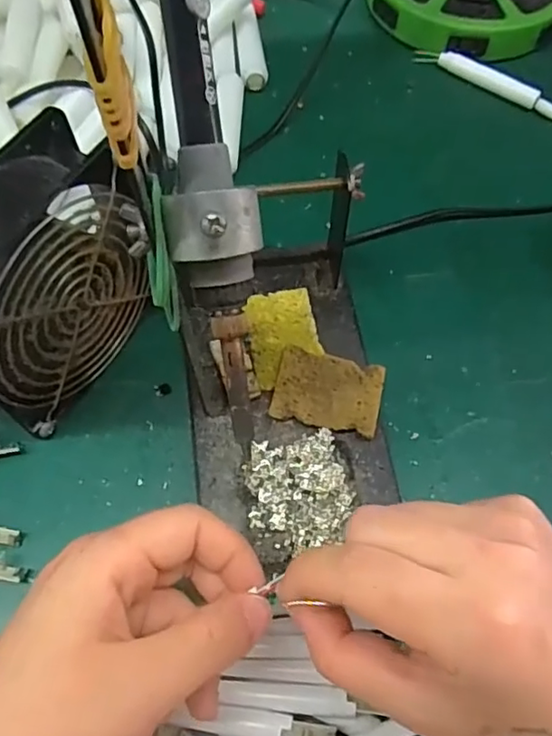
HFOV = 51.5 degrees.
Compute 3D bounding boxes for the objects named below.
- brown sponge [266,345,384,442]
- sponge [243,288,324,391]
[{"bbox_3d":[0.027,0.012,0.302,0.055,0.004,0.040,12,71,4],"label":"brown sponge"},{"bbox_3d":[0.005,-0.018,0.320,0.038,0.007,0.057,-8,65,-5],"label":"sponge"}]

